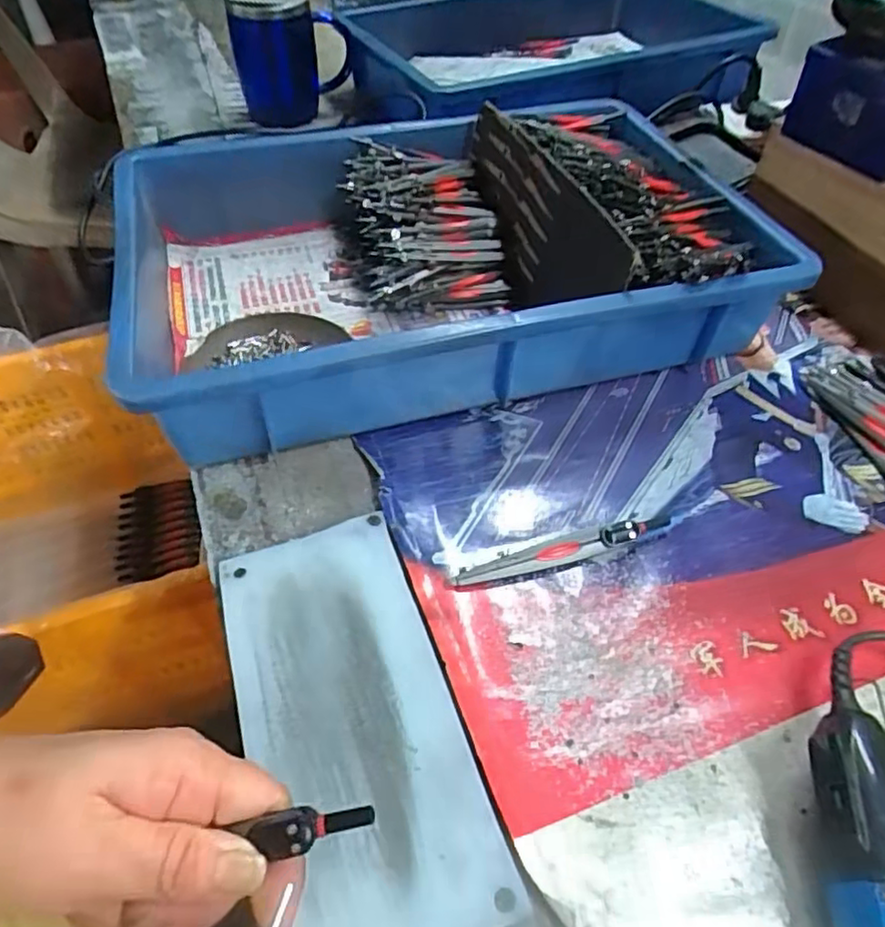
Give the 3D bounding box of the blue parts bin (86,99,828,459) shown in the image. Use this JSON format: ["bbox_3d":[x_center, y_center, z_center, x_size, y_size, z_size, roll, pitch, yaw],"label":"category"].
[{"bbox_3d":[-0.001,-0.160,0.472,0.431,0.088,0.288,-13,51,-13],"label":"blue parts bin"}]

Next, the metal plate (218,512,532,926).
[{"bbox_3d":[-0.042,0.112,0.291,0.090,0.005,0.196,-14,51,-14],"label":"metal plate"}]

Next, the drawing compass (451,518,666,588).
[{"bbox_3d":[0.070,0.047,0.352,0.128,0.011,0.012,-14,52,-14],"label":"drawing compass"}]

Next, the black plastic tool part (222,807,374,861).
[{"bbox_3d":[-0.046,0.126,0.220,0.044,0.008,0.013,-6,50,-5],"label":"black plastic tool part"}]

